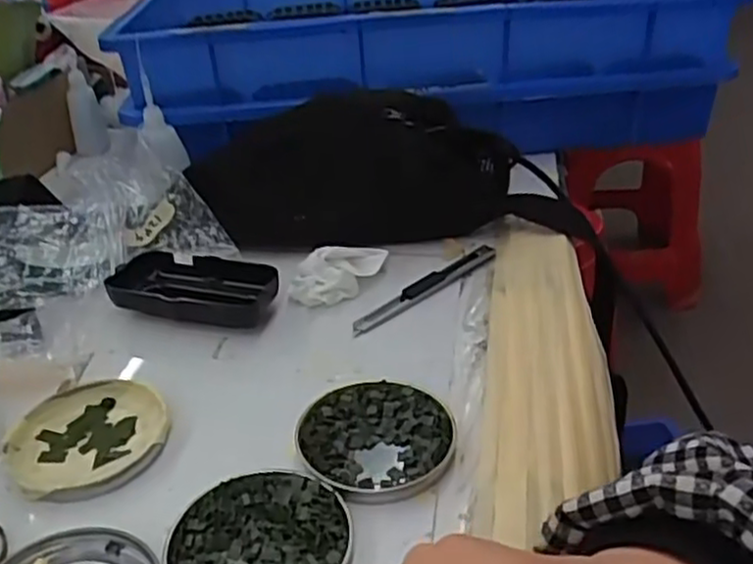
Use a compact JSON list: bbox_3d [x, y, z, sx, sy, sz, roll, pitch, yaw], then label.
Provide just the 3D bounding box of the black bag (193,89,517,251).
[{"bbox_3d":[-0.019,-0.091,0.591,0.232,0.114,0.118,-8,32,-8],"label":"black bag"}]

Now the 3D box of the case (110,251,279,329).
[{"bbox_3d":[-0.124,0.008,0.485,0.109,0.025,0.060,10,34,20],"label":"case"}]

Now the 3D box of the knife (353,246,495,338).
[{"bbox_3d":[0.034,0.002,0.496,0.131,0.007,0.017,-28,39,-33],"label":"knife"}]

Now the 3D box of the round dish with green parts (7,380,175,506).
[{"bbox_3d":[-0.152,0.080,0.388,0.078,0.011,0.085,-3,32,2],"label":"round dish with green parts"}]

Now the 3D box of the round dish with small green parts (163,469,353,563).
[{"bbox_3d":[-0.051,0.113,0.320,0.077,0.010,0.073,-3,32,2],"label":"round dish with small green parts"}]

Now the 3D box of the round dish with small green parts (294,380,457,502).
[{"bbox_3d":[0.000,0.077,0.374,0.077,0.012,0.080,-3,32,2],"label":"round dish with small green parts"}]

